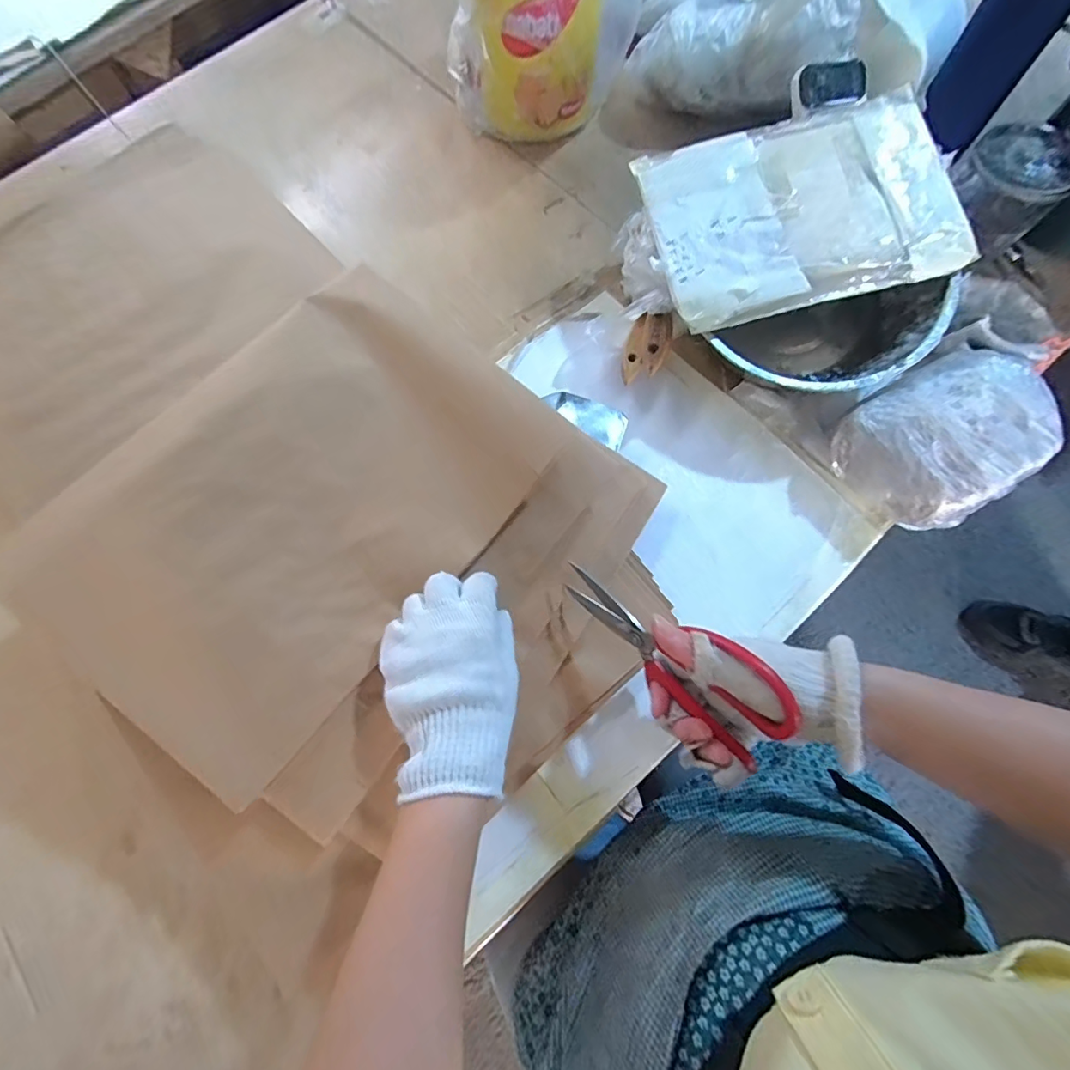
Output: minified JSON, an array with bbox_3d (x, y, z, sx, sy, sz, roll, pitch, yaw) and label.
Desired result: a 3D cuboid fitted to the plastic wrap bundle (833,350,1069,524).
[{"bbox_3d":[0.341,-0.083,0.410,0.142,0.071,0.117,-36,76,-8],"label":"plastic wrap bundle"}]

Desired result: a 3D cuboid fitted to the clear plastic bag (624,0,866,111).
[{"bbox_3d":[0.223,-0.532,0.530,0.237,0.074,0.100,0,73,14],"label":"clear plastic bag"}]

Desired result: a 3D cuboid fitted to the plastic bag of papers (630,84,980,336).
[{"bbox_3d":[0.225,-0.284,0.419,0.237,0.030,0.182,-11,74,-1],"label":"plastic bag of papers"}]

